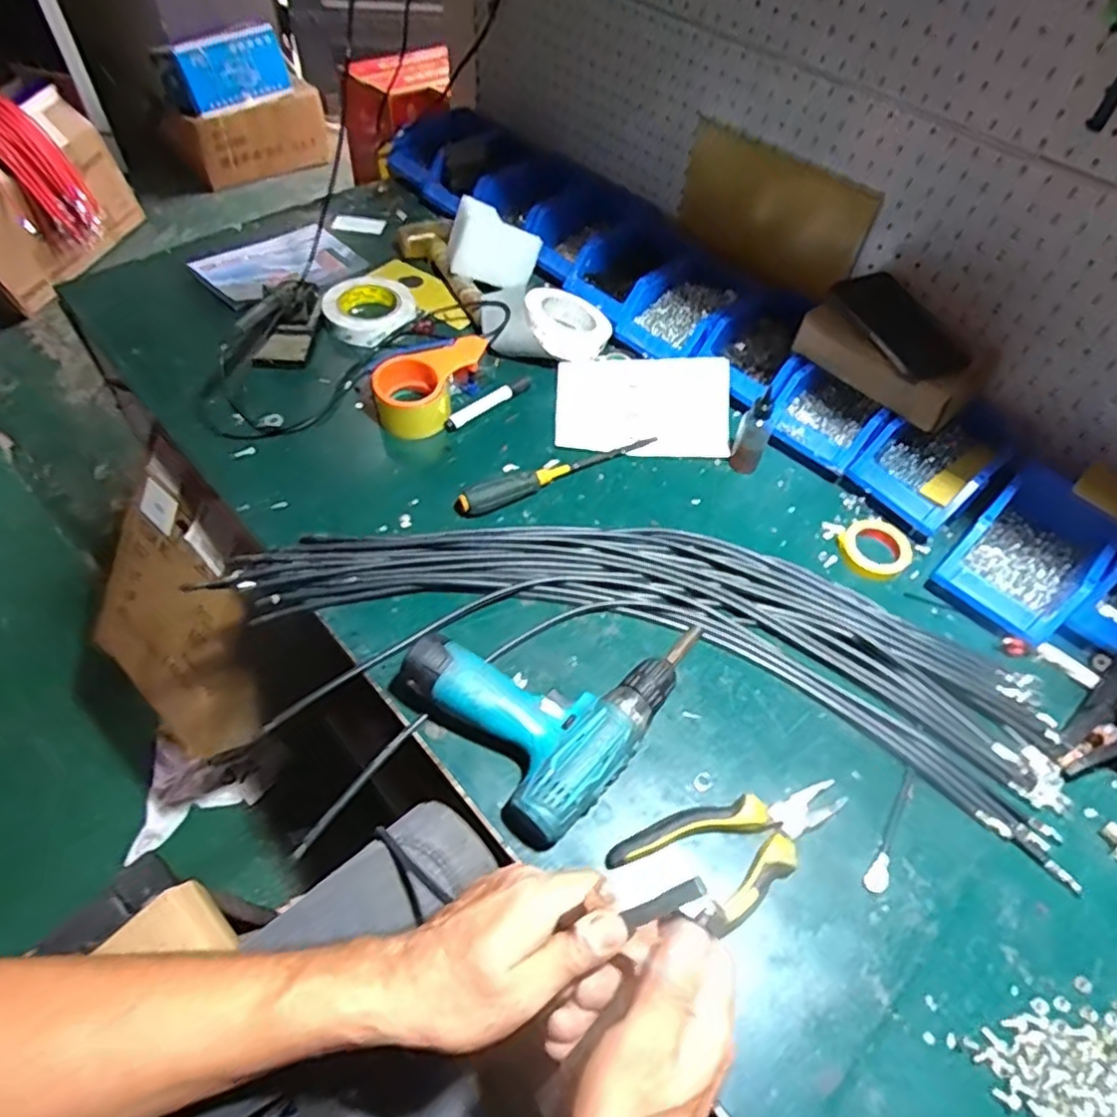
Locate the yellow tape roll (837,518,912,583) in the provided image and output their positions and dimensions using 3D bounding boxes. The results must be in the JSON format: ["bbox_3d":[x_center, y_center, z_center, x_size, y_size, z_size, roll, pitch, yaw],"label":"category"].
[{"bbox_3d":[0.344,-0.010,0.733,0.069,0.019,0.071,2,54,-3],"label":"yellow tape roll"}]

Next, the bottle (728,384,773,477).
[{"bbox_3d":[0.225,-0.143,0.775,0.036,0.106,0.034,21,55,11],"label":"bottle"}]

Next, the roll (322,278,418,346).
[{"bbox_3d":[-0.256,-0.346,0.919,0.120,0.035,0.132,2,54,-3],"label":"roll"}]

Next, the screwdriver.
[{"bbox_3d":[0.000,-0.109,0.772,0.252,0.029,0.044,-25,60,-21],"label":"screwdriver"}]

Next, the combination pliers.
[{"bbox_3d":[0.147,0.231,0.537,0.198,0.017,0.085,-18,58,-17],"label":"combination pliers"}]

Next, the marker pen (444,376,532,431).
[{"bbox_3d":[-0.089,-0.193,0.838,0.131,0.016,0.023,-34,63,-25],"label":"marker pen"}]

